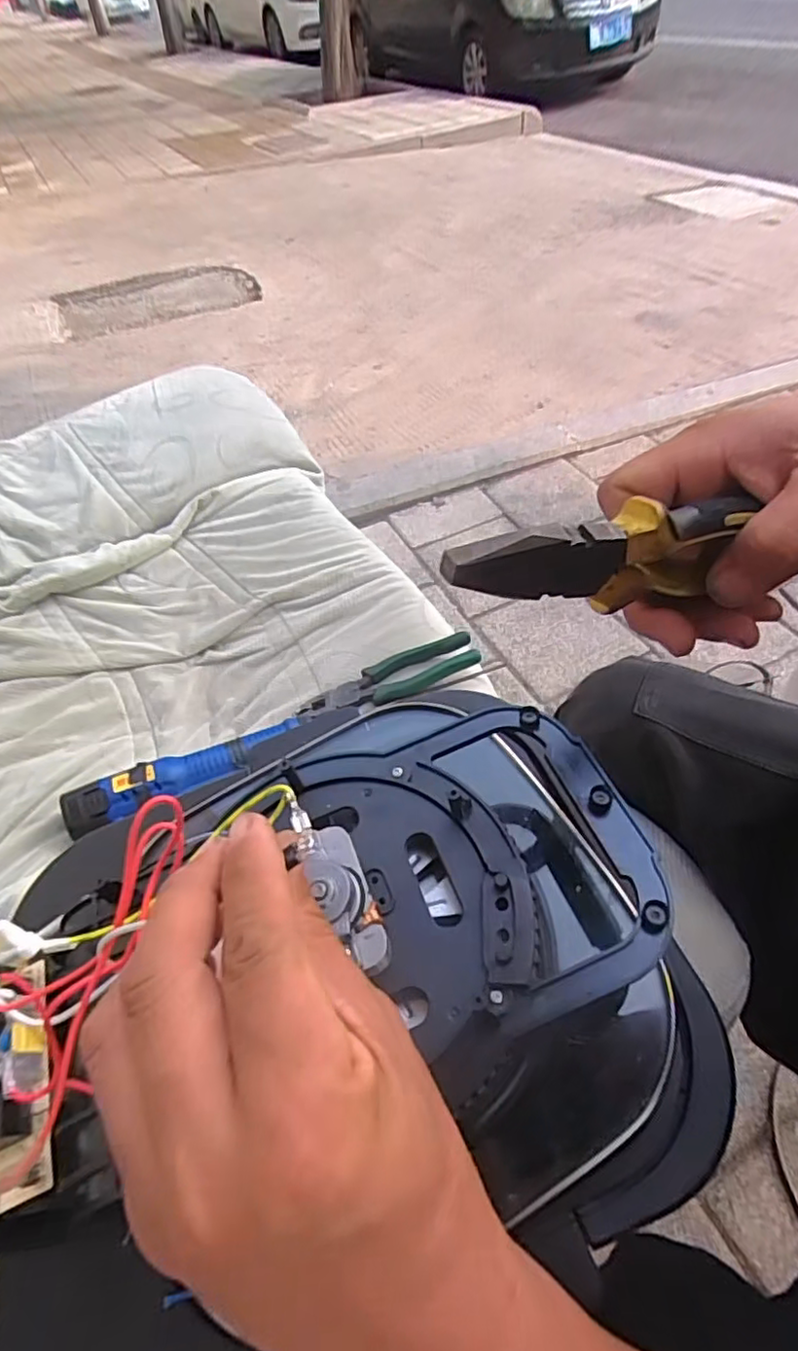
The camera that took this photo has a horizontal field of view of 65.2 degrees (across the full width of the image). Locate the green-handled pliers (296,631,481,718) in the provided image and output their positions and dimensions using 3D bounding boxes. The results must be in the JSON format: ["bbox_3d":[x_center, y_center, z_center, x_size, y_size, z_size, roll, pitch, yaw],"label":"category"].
[{"bbox_3d":[-0.013,0.003,0.669,0.195,0.014,0.051,-22,59,-3],"label":"green-handled pliers"}]

